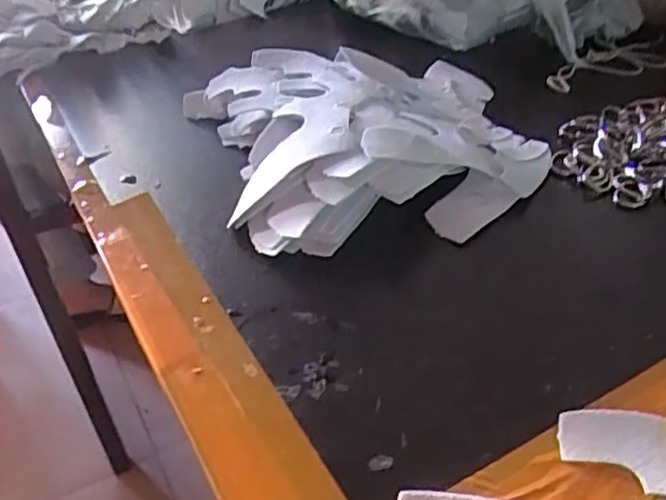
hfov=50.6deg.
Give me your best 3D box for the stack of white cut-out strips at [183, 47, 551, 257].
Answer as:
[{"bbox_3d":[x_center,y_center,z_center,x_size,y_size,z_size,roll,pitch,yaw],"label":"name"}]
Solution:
[{"bbox_3d":[0.017,-0.091,0.511,0.237,0.048,0.254,-10,37,-5],"label":"stack of white cut-out strips"}]

